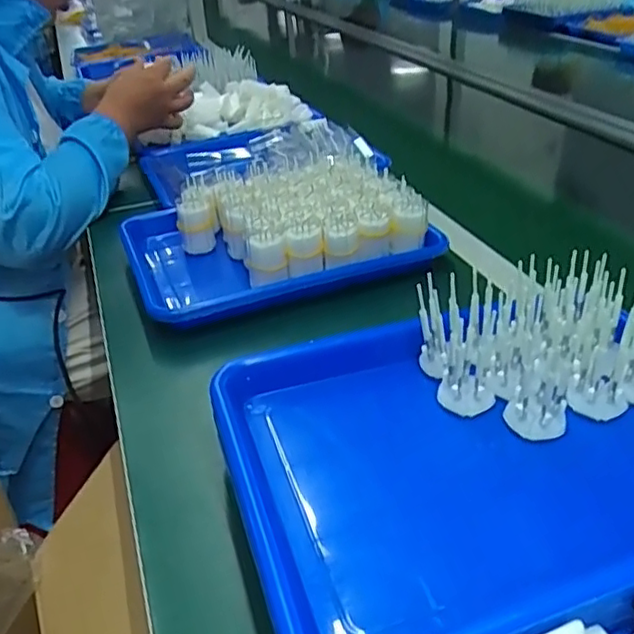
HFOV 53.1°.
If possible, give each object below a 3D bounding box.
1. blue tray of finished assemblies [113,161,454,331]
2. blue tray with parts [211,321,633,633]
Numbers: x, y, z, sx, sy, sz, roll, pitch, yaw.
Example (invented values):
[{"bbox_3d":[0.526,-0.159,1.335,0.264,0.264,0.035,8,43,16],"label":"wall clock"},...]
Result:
[{"bbox_3d":[-0.048,-0.090,0.728,0.317,0.087,0.231,-15,35,-18],"label":"blue tray of finished assemblies"},{"bbox_3d":[0.102,0.084,0.406,0.304,0.034,0.245,-13,34,-14],"label":"blue tray with parts"}]

